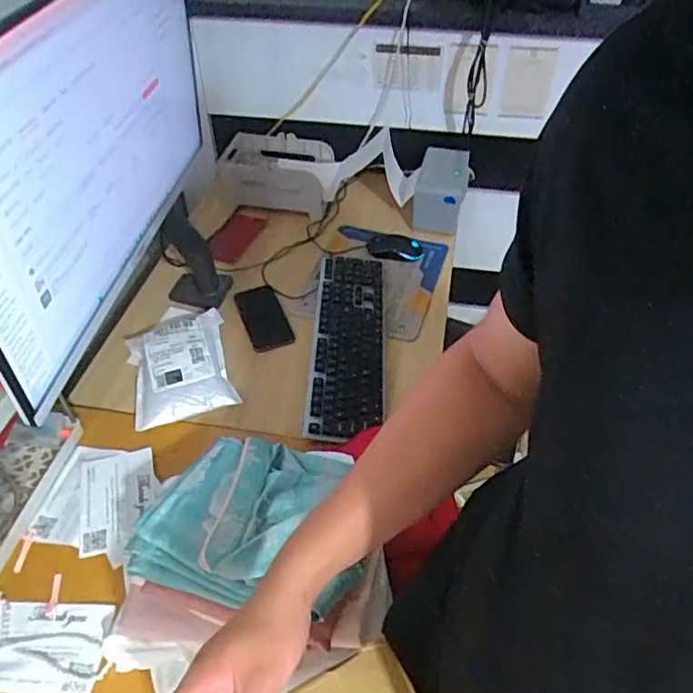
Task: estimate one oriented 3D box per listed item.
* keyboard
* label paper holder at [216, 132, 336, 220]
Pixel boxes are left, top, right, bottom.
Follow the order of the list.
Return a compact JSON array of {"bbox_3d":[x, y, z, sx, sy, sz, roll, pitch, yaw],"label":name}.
[{"bbox_3d":[0.003,-0.026,1.022,0.122,0.032,0.455,2,47,1],"label":"keyboard"},{"bbox_3d":[-0.163,-0.398,1.366,0.262,0.125,0.179,-2,47,-3],"label":"label paper holder"}]

